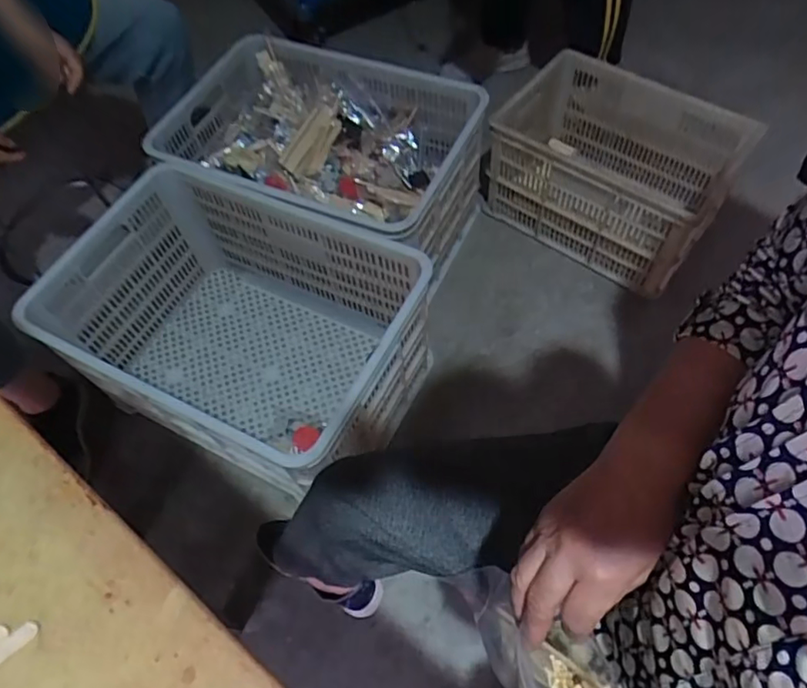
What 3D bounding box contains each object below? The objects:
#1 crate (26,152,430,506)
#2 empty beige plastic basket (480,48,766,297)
[{"bbox_3d":[-0.302,-0.014,1.112,0.623,0.322,0.429,22,63,16],"label":"crate"},{"bbox_3d":[0.450,-0.400,1.324,0.451,0.281,0.374,33,67,21],"label":"empty beige plastic basket"}]

